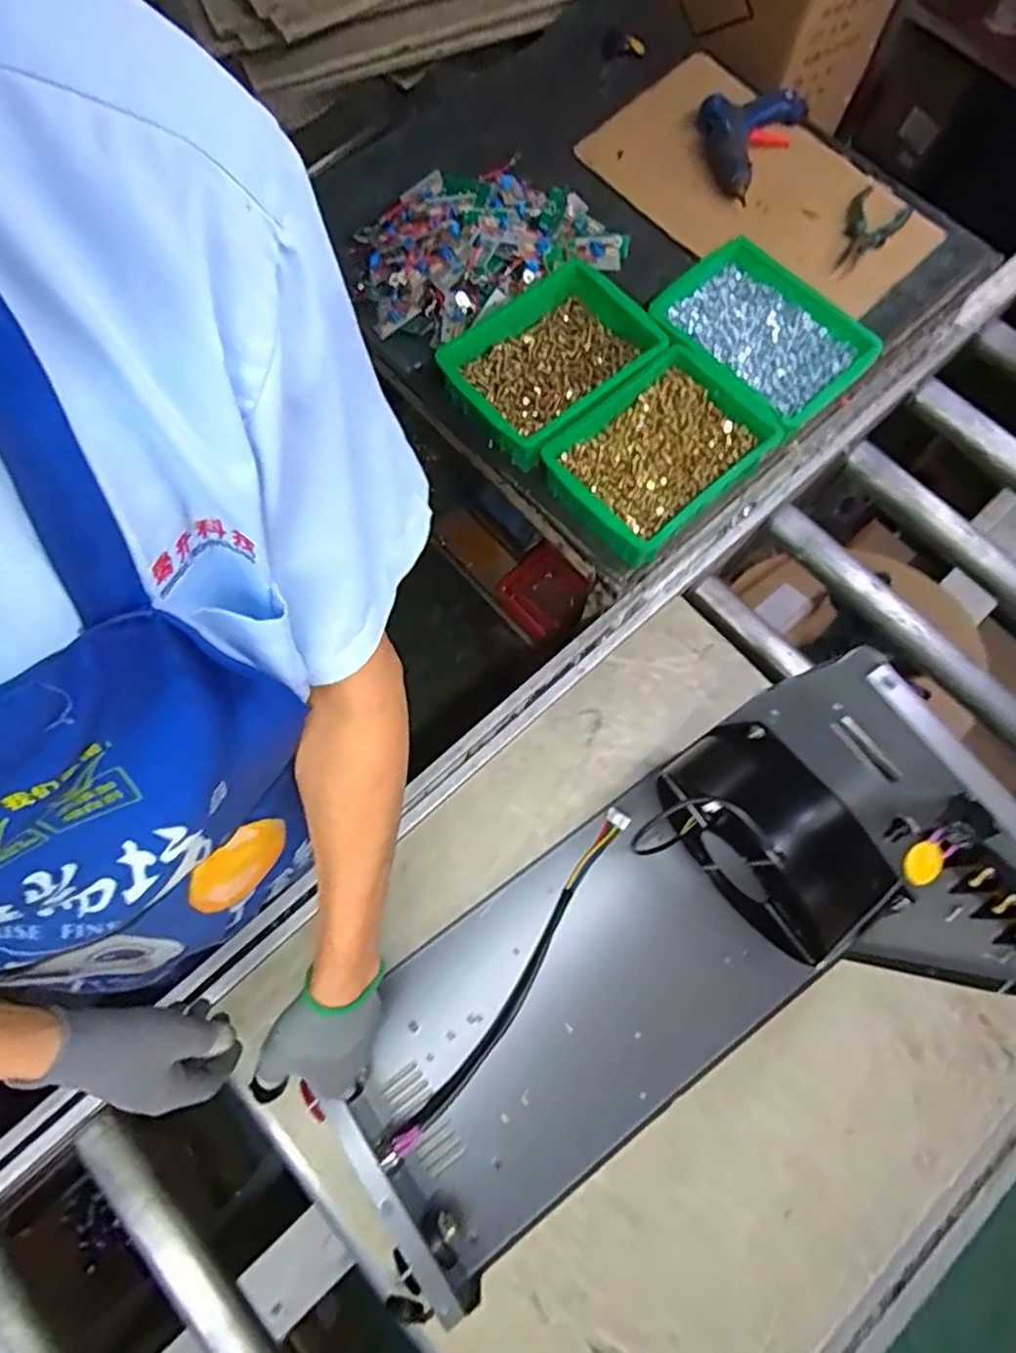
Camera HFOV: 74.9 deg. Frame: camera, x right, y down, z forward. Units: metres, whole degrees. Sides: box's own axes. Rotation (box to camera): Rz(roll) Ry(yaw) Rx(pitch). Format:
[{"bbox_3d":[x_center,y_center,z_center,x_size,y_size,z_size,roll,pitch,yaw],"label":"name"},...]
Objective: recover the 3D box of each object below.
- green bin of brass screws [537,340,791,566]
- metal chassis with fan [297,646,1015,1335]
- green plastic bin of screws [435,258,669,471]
[{"bbox_3d":[0.180,-0.270,0.831,0.250,0.082,0.190,-42,76,-10],"label":"green bin of brass screws"},{"bbox_3d":[0.082,0.278,0.517,0.510,0.405,0.259,-36,78,-8],"label":"metal chassis with fan"},{"bbox_3d":[0.051,-0.407,0.868,0.248,0.067,0.200,-37,76,-11],"label":"green plastic bin of screws"}]

